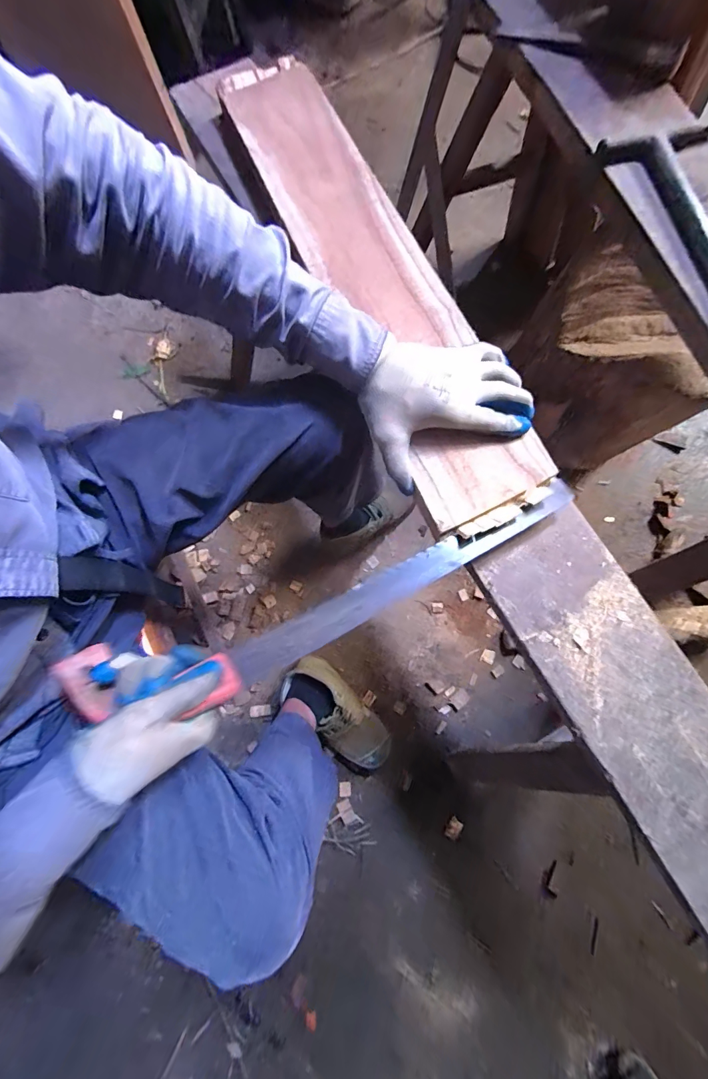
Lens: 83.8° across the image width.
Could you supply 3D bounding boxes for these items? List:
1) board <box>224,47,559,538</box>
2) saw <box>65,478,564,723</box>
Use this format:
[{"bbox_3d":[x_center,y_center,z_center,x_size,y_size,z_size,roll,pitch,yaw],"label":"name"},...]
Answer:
[{"bbox_3d":[0.014,-0.317,0.449,0.128,0.014,0.643,-22,78,-5],"label":"board"},{"bbox_3d":[-0.008,0.052,0.366,0.491,0.025,0.083,-22,78,-9],"label":"saw"}]

